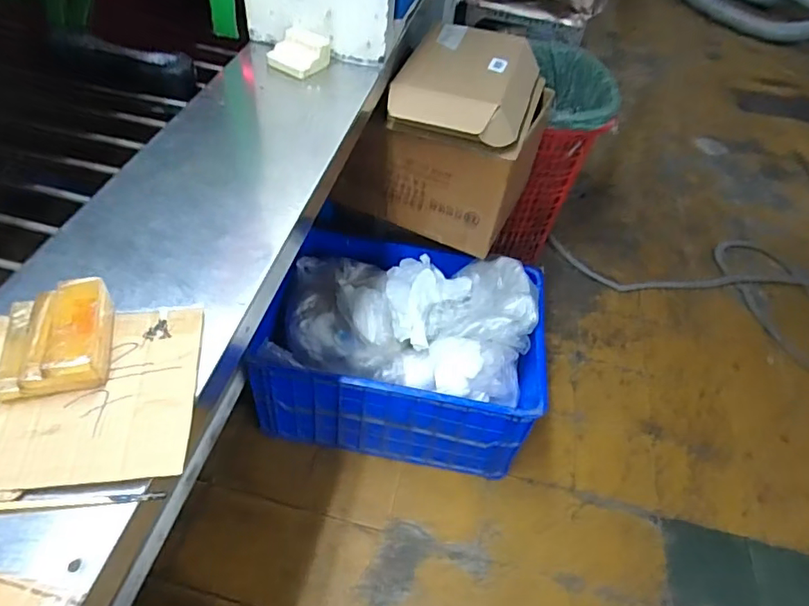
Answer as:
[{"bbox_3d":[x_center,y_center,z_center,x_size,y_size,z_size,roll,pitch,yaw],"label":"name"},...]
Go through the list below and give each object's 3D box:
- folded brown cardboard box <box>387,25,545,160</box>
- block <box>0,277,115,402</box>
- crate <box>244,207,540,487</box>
[{"bbox_3d":[0.129,-0.417,1.038,0.249,0.084,0.344,17,49,8],"label":"folded brown cardboard box"},{"bbox_3d":[-0.304,0.030,0.462,0.085,0.044,0.103,-7,50,-13],"label":"block"},{"bbox_3d":[0.014,0.102,1.267,0.558,0.362,0.428,9,48,1],"label":"crate"}]

